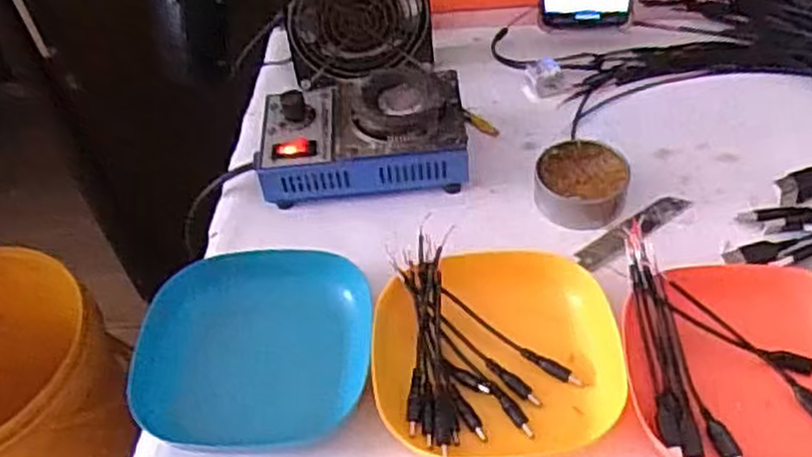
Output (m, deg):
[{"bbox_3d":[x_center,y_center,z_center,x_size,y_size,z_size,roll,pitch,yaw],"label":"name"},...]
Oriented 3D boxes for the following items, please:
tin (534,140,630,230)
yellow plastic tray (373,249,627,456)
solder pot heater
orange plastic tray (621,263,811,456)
[{"bbox_3d":[0.125,-0.032,0.565,0.063,0.026,0.067,-4,47,4],"label":"tin"},{"bbox_3d":[0.054,0.070,0.470,0.140,0.027,0.128,-5,47,2],"label":"yellow plastic tray"},{"bbox_3d":[-0.032,-0.072,0.595,0.150,0.059,0.093,-7,47,1],"label":"solder pot heater"},{"bbox_3d":[0.193,0.077,0.445,0.135,0.027,0.127,-3,47,4],"label":"orange plastic tray"}]

